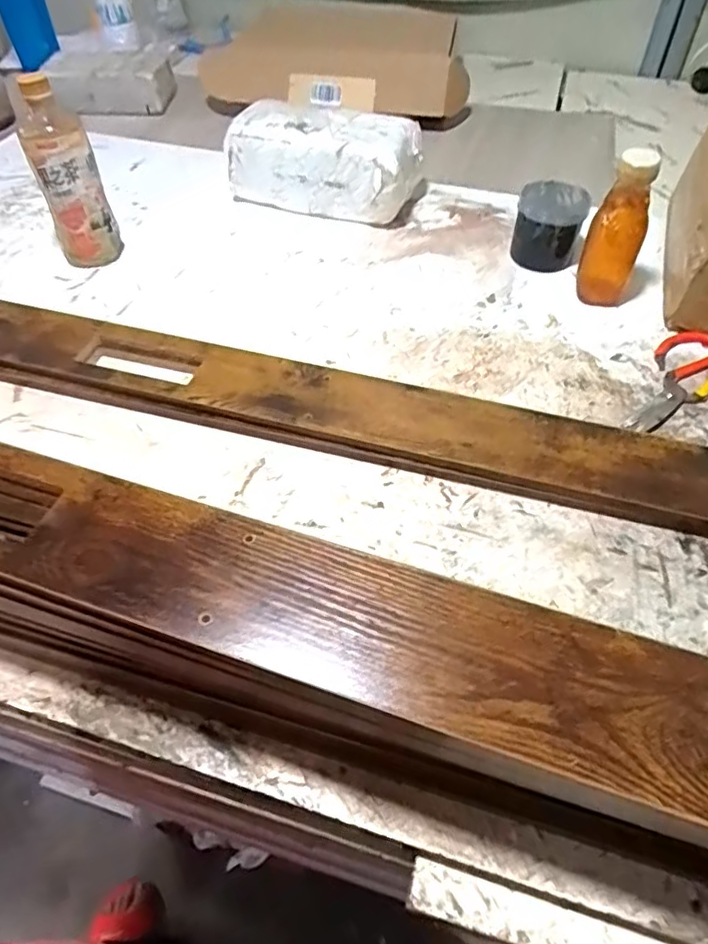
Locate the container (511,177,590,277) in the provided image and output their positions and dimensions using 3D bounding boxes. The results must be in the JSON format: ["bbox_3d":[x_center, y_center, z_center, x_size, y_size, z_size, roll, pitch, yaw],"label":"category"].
[{"bbox_3d":[0.245,-0.309,0.771,0.085,0.081,0.088,20,54,14],"label":"container"}]

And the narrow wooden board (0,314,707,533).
[{"bbox_3d":[-0.224,-0.113,0.633,1.280,0.031,0.082,14,53,10],"label":"narrow wooden board"}]

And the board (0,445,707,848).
[{"bbox_3d":[0.011,0.098,0.345,0.692,0.030,0.086,15,53,12],"label":"board"}]

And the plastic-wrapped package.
[{"bbox_3d":[-0.041,-0.421,0.832,0.250,0.115,0.109,18,54,13],"label":"plastic-wrapped package"}]

